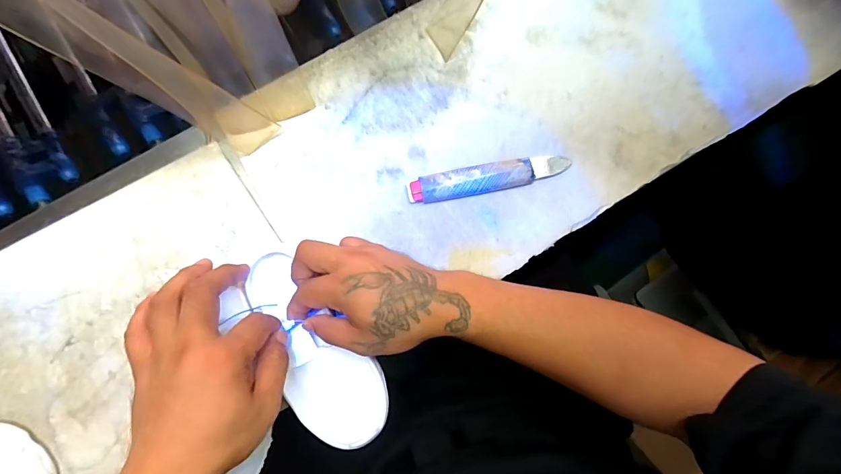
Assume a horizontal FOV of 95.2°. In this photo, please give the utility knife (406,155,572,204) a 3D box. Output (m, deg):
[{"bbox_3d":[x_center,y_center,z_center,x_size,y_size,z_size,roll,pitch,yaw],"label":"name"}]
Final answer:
[{"bbox_3d":[0.070,-0.060,0.386,0.164,0.012,0.028,-12,83,-2],"label":"utility knife"}]

